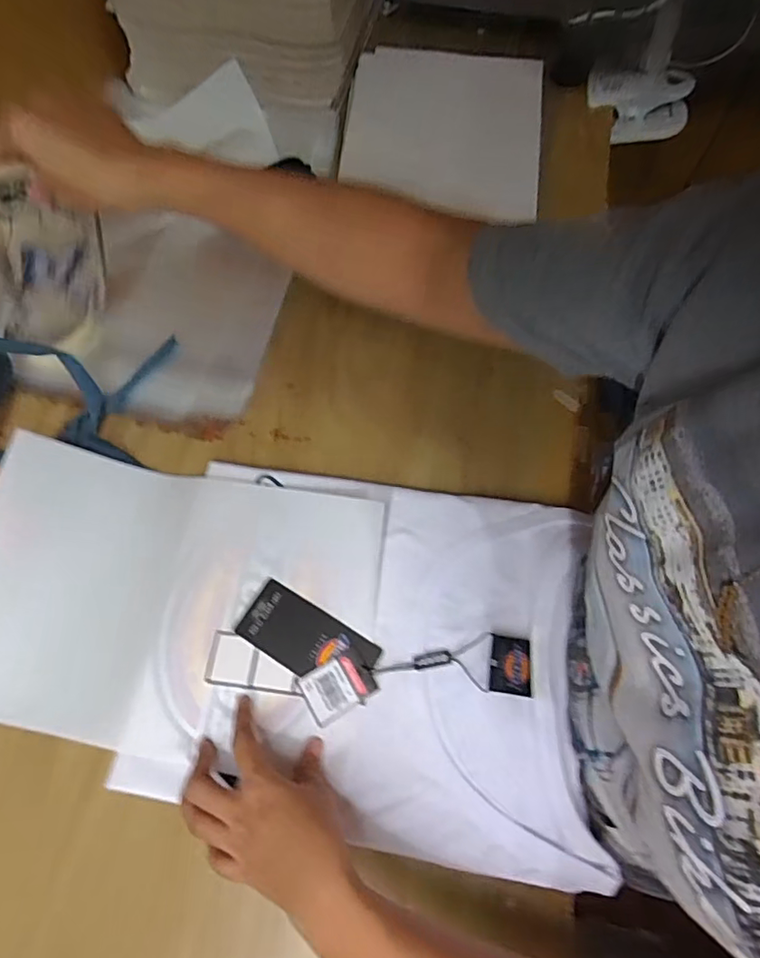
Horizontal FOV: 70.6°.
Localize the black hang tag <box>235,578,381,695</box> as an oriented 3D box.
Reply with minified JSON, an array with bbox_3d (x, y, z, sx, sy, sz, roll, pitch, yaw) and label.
[{"bbox_3d":[-0.053,0.124,0.411,0.113,0.004,0.049,29,70,13],"label":"black hang tag"}]

